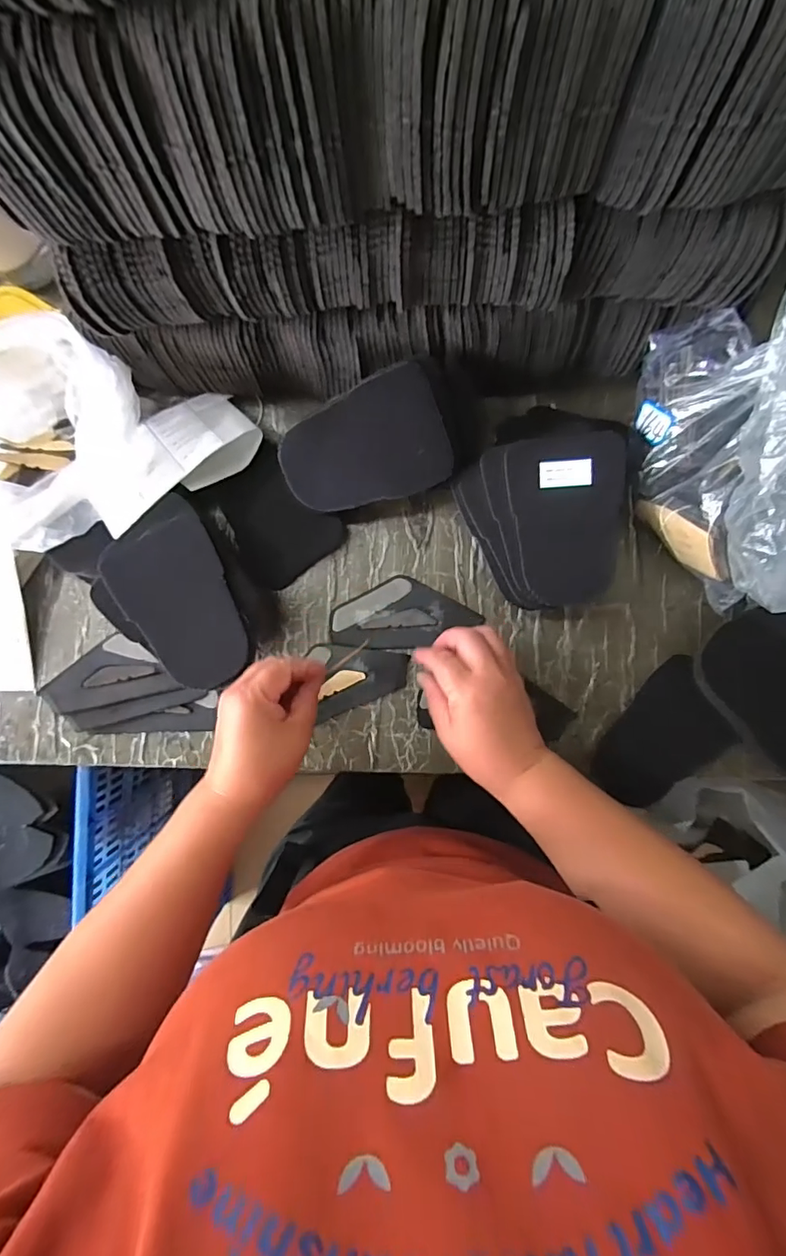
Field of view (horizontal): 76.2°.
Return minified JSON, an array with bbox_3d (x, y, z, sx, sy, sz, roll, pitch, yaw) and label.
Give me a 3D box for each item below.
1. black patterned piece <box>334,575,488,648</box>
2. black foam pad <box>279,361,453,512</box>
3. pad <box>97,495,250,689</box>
[{"bbox_3d":[0.010,-0.014,0.476,0.136,0.007,0.065,0,91,2],"label":"black patterned piece"},{"bbox_3d":[-0.026,-0.151,0.425,0.138,0.006,0.092,-16,111,13],"label":"black foam pad"},{"bbox_3d":[-0.177,-0.026,0.421,0.090,0.014,0.152,-32,88,1],"label":"pad"}]

